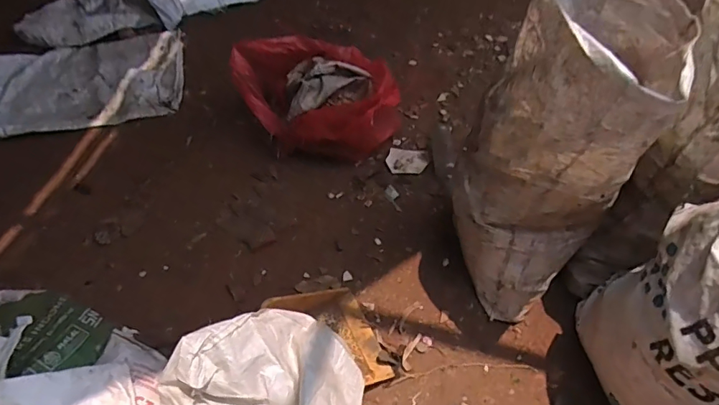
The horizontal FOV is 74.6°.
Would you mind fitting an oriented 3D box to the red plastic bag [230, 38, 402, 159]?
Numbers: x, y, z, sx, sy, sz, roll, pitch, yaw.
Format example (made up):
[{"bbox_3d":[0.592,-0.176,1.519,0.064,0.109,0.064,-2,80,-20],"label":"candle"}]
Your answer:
[{"bbox_3d":[-0.129,-0.344,1.535,0.519,0.256,0.321,2,56,4],"label":"red plastic bag"}]

